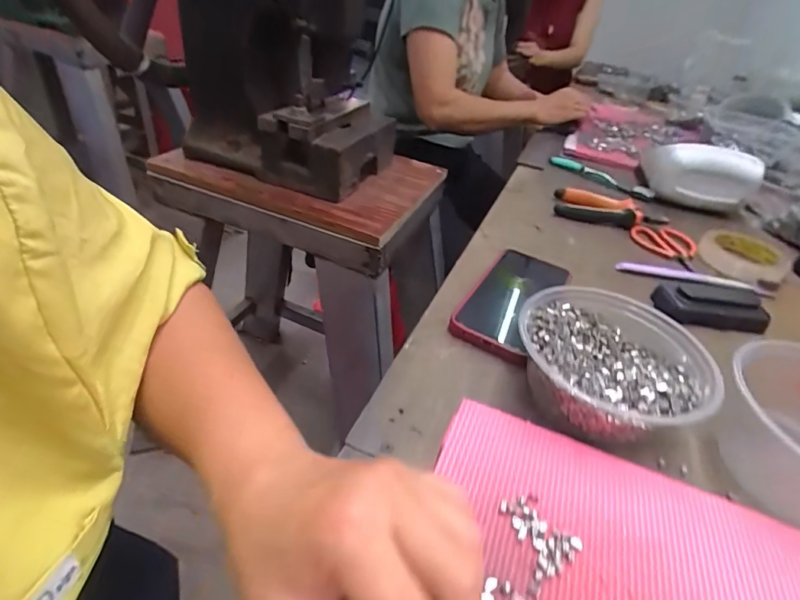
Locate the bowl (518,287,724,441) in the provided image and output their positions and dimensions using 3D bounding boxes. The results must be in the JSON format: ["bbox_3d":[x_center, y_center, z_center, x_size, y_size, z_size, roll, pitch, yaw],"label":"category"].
[{"bbox_3d":[0.154,0.050,0.335,0.129,0.055,0.119,5,37,-3],"label":"bowl"}]

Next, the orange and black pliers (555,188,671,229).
[{"bbox_3d":[0.301,-0.133,0.645,0.146,0.027,0.073,13,37,8],"label":"orange and black pliers"}]

